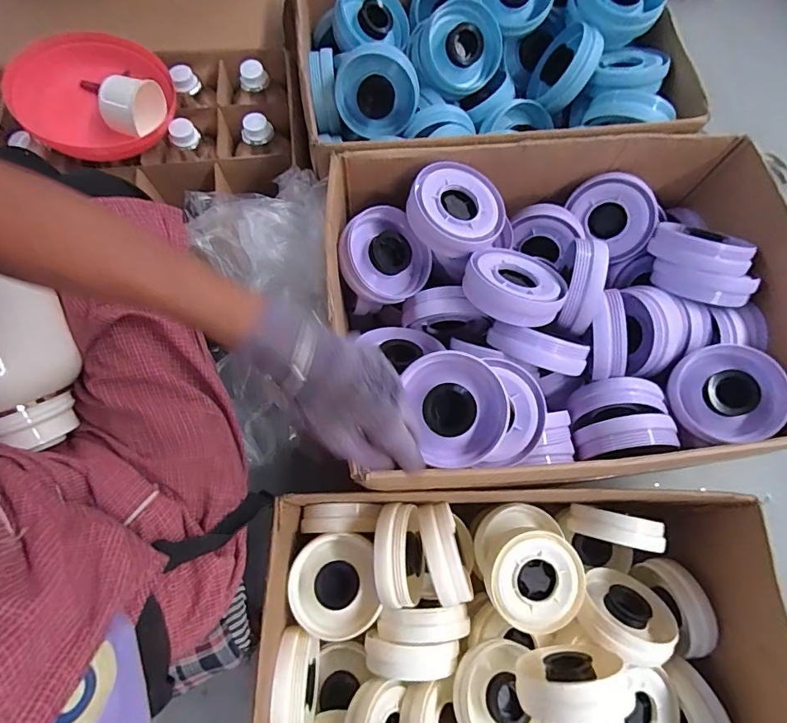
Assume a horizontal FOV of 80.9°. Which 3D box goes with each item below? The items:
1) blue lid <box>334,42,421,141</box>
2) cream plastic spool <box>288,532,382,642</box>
[{"bbox_3d":[-0.026,-0.434,0.747,0.132,0.130,0.040,-19,44,4],"label":"blue lid"},{"bbox_3d":[-0.083,0.309,0.638,0.115,0.040,0.127,-11,70,-5],"label":"cream plastic spool"}]

